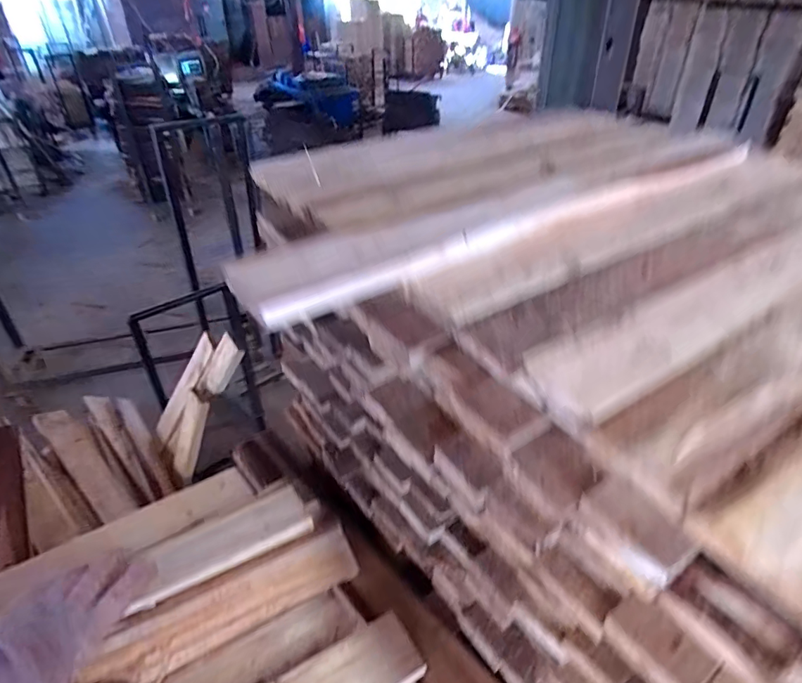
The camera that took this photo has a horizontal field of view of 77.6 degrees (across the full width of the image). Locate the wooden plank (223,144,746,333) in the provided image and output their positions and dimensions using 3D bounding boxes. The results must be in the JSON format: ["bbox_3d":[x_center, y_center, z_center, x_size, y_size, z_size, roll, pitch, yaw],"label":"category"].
[{"bbox_3d":[0.116,-0.114,0.413,0.509,0.019,0.063,-21,49,-24],"label":"wooden plank"}]

